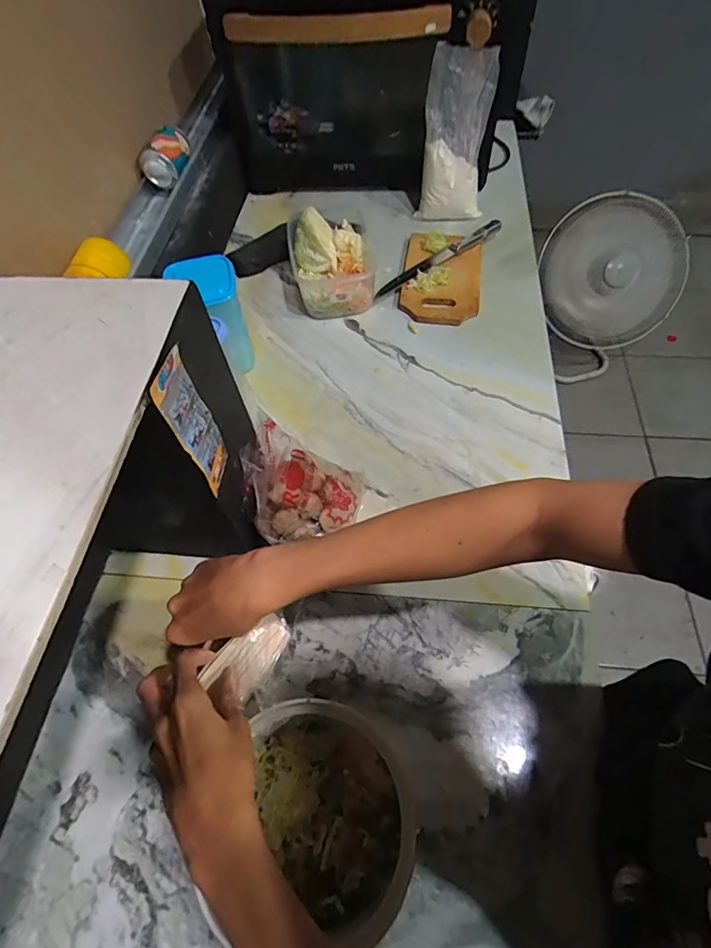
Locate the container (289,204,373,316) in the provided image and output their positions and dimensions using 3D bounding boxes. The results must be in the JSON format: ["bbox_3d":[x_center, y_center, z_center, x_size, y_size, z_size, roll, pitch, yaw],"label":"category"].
[{"bbox_3d":[-0.039,-0.363,0.800,0.129,0.114,0.171,-10,59,-3],"label":"container"}]

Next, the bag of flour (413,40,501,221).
[{"bbox_3d":[0.171,-0.579,0.822,0.109,0.231,0.085,9,60,8],"label":"bag of flour"}]

